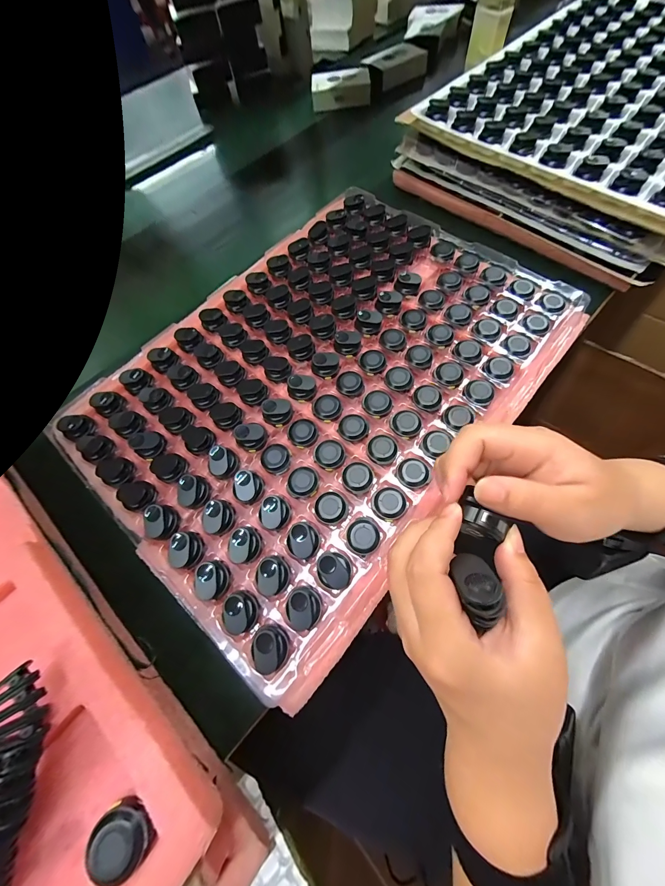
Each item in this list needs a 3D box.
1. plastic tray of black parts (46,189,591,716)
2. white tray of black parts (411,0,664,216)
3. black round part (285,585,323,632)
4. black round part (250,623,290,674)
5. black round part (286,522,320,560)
[{"bbox_3d":[-0.004,-0.083,0.335,0.357,0.024,0.495,39,76,16],"label":"plastic tray of black parts"},{"bbox_3d":[0.400,-0.515,0.429,0.374,0.022,0.496,40,75,21],"label":"white tray of black parts"},{"bbox_3d":[-0.023,0.131,0.245,0.027,0.013,0.031,20,68,14],"label":"black round part"},{"bbox_3d":[-0.048,0.156,0.236,0.025,0.013,0.030,-17,64,-2],"label":"black round part"},{"bbox_3d":[-0.026,0.084,0.266,0.027,0.009,0.028,-2,65,5],"label":"black round part"}]

